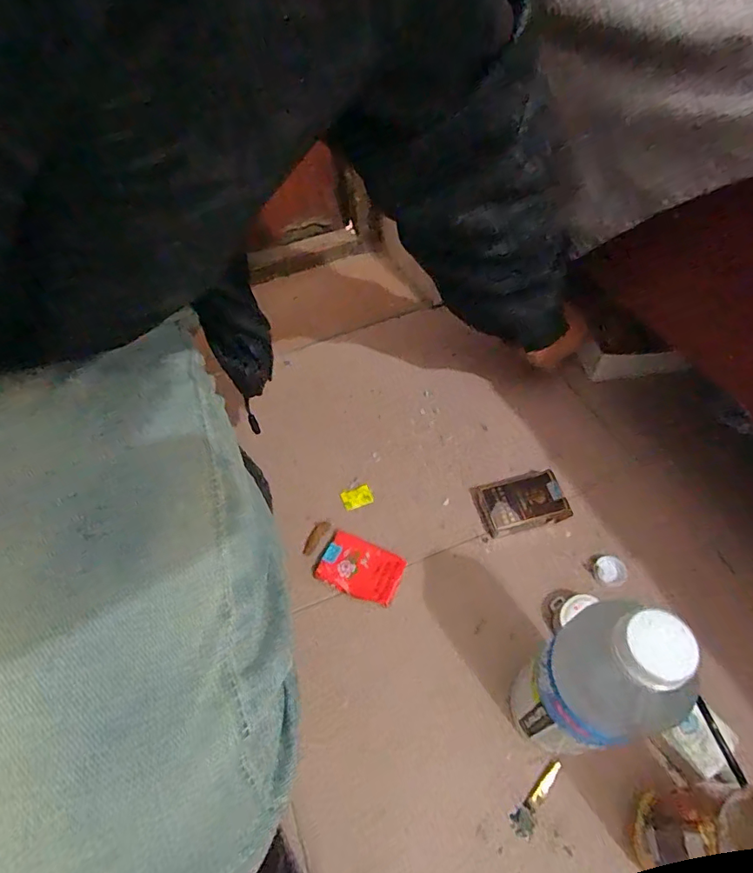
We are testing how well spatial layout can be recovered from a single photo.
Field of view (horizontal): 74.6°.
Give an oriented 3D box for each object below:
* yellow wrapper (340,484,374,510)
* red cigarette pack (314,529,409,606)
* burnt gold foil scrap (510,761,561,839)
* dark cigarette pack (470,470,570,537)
[{"bbox_3d":[-0.024,0.075,0.613,0.036,0.005,0.026,-19,55,-9],"label":"yellow wrapper"},{"bbox_3d":[-0.018,0.150,0.547,0.090,0.026,0.059,19,58,17],"label":"red cigarette pack"},{"bbox_3d":[0.140,0.314,0.431,0.017,0.005,0.066,34,63,25],"label":"burnt gold foil scrap"},{"bbox_3d":[0.170,0.077,0.586,0.099,0.025,0.067,-12,54,-4],"label":"dark cigarette pack"}]

